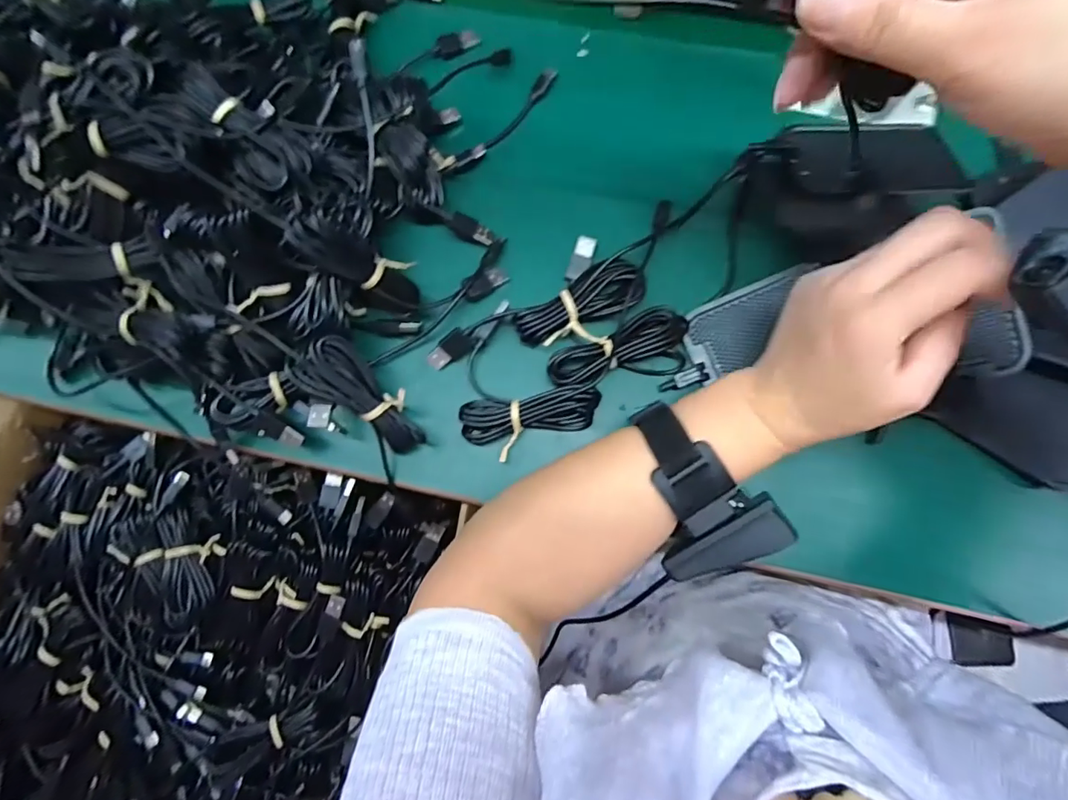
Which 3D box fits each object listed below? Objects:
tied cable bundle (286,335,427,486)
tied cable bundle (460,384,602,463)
[{"bbox_3d":[-0.105,0.003,0.325,0.041,0.022,0.093,-42,109,-7],"label":"tied cable bundle"},{"bbox_3d":[-0.002,0.013,0.336,0.086,0.024,0.035,-7,78,0],"label":"tied cable bundle"}]

